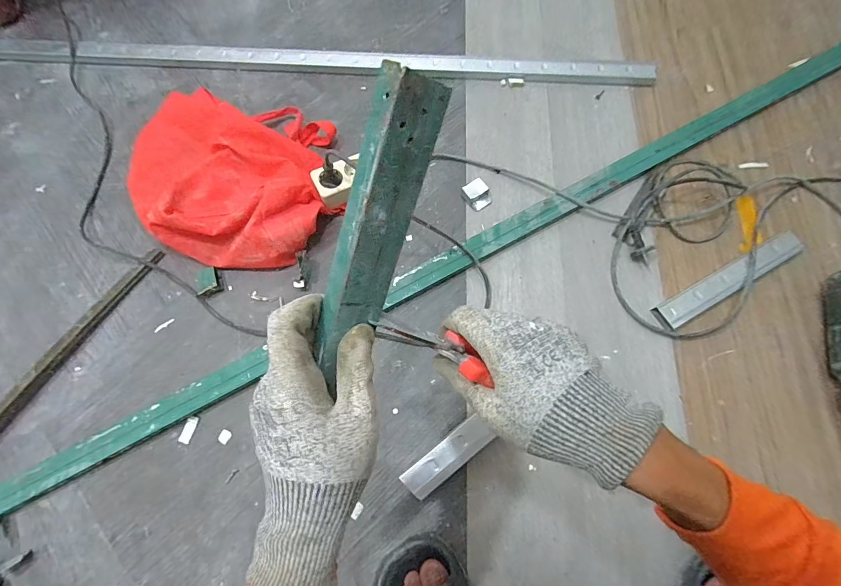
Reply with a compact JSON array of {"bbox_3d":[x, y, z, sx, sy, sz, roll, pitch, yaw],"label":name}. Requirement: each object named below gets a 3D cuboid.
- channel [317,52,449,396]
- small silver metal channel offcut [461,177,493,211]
[{"bbox_3d":[-0.030,-0.032,0.234,0.032,0.040,0.184,23,113,7],"label":"channel"},{"bbox_3d":[0.095,-0.165,0.651,0.042,0.023,0.045,-32,74,-9],"label":"small silver metal channel offcut"}]

